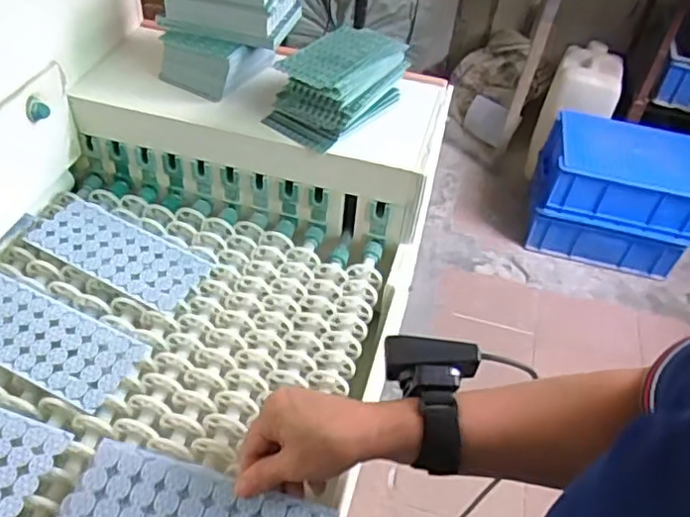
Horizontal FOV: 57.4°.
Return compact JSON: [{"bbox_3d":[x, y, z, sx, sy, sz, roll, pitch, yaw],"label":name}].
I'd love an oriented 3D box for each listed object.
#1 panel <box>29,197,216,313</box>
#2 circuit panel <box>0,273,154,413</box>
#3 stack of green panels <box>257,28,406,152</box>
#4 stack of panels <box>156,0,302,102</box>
[{"bbox_3d":[-0.248,-0.008,0.684,0.206,0.012,0.083,24,48,17],"label":"panel"},{"bbox_3d":[-0.287,0.073,0.594,0.195,0.007,0.084,21,47,15],"label":"circuit panel"},{"bbox_3d":[-0.006,-0.194,0.697,0.106,0.080,0.143,27,49,20],"label":"stack of green panels"},{"bbox_3d":[-0.133,-0.276,0.730,0.131,0.131,0.137,20,47,14],"label":"stack of panels"}]

